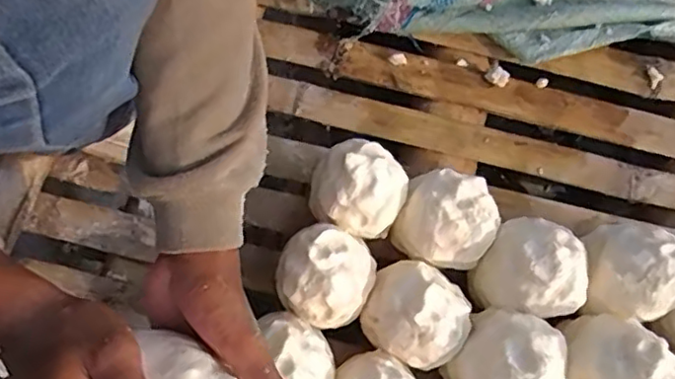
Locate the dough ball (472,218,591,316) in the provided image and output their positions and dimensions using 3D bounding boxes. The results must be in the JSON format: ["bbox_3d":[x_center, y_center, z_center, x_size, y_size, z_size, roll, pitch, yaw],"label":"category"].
[{"bbox_3d":[0.162,0.064,0.517,0.078,0.074,0.075,1,75,-2],"label":"dough ball"}]

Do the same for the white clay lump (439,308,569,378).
[{"bbox_3d":[0.138,0.135,0.493,0.077,0.073,0.076,1,75,-2],"label":"white clay lump"}]

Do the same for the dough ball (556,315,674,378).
[{"bbox_3d":[0.219,0.140,0.487,0.070,0.080,0.079,10,75,0],"label":"dough ball"}]

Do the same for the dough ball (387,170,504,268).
[{"bbox_3d":[0.095,0.027,0.540,0.082,0.069,0.077,16,75,2],"label":"dough ball"}]

